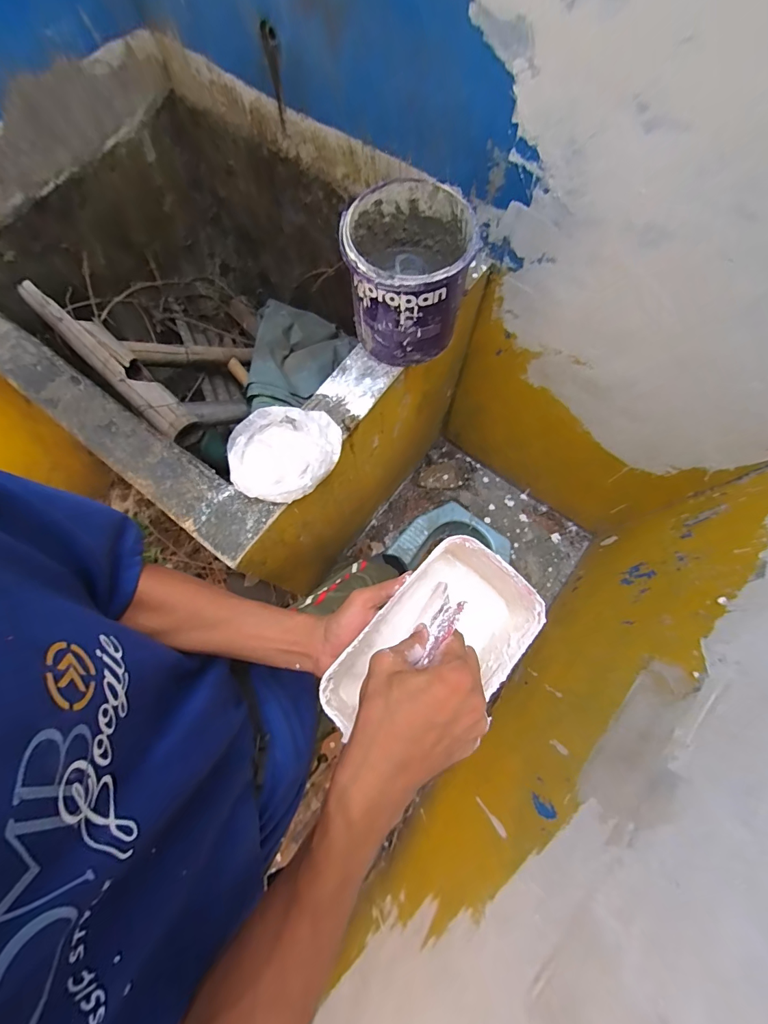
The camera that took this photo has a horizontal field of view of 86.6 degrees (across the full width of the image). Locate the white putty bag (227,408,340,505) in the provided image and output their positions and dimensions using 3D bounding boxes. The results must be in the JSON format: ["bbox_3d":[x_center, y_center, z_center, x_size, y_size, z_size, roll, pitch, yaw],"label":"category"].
[{"bbox_3d":[-0.153,-0.094,0.640,0.177,0.074,0.138,-31,77,-9],"label":"white putty bag"}]

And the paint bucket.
[{"bbox_3d":[0.034,-0.365,0.643,0.178,0.184,0.193,0,74,-1],"label":"paint bucket"}]

